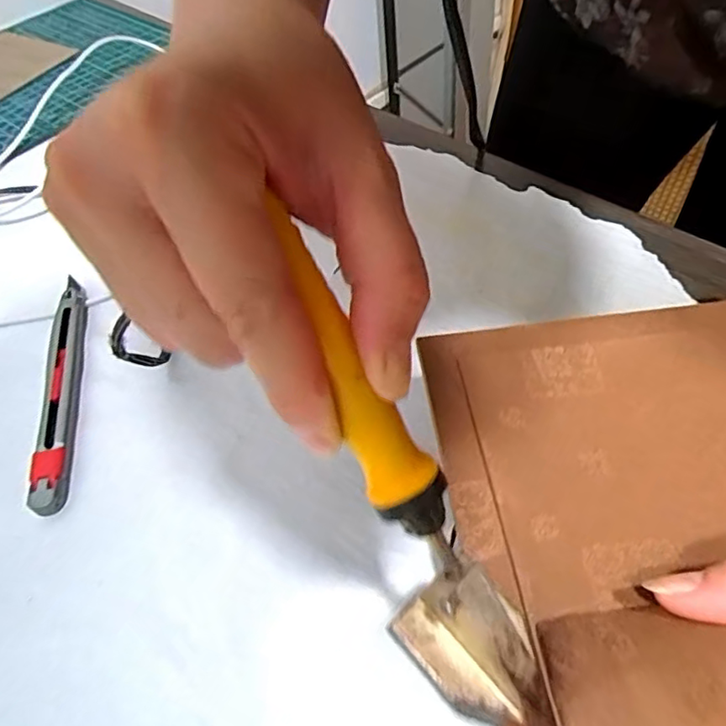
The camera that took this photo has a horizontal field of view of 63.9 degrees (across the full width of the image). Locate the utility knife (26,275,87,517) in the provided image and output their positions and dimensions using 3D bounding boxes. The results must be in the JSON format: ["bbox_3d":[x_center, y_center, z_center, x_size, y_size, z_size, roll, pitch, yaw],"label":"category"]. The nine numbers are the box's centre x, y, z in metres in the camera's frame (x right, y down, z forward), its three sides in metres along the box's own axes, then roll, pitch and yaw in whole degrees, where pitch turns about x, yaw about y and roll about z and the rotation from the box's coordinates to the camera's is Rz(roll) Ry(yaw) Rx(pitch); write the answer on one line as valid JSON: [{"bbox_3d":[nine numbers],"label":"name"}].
[{"bbox_3d":[-0.161,0.010,0.311,0.017,0.014,0.150,-13,53,-6],"label":"utility knife"}]

